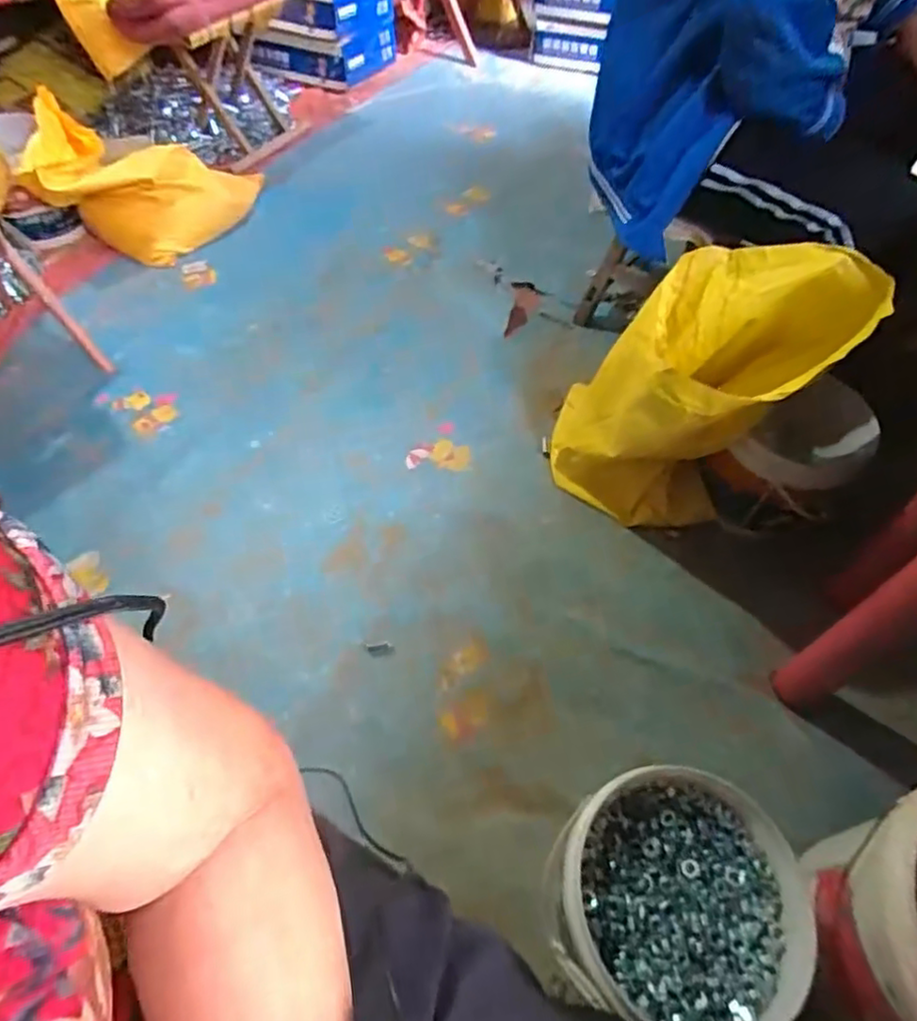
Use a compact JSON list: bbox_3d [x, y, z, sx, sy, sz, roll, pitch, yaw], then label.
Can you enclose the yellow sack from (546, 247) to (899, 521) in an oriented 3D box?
[{"bbox_3d":[0.304,-0.172,0.875,0.224,0.477,0.259,-1,54,-28],"label":"yellow sack"}]

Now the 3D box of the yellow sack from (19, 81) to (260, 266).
[{"bbox_3d":[-0.674,-0.737,1.377,0.404,0.227,0.318,-7,54,-7],"label":"yellow sack"}]

